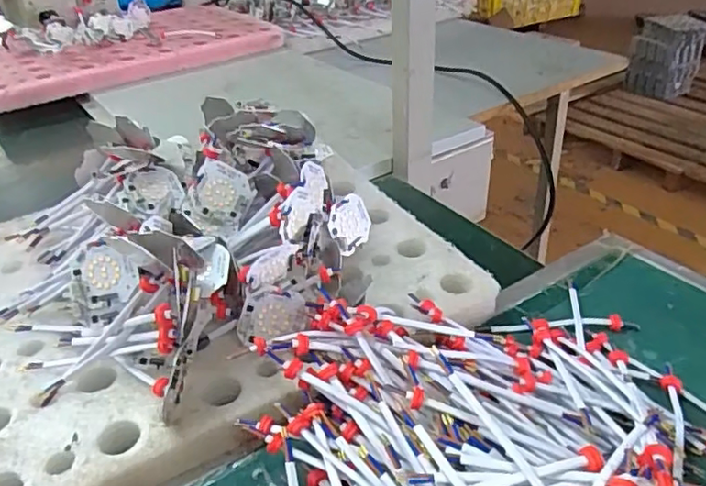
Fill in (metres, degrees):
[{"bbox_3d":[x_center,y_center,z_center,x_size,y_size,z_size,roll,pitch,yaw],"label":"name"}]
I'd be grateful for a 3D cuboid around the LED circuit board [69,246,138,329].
[{"bbox_3d":[-0.179,0.031,0.419,0.048,0.057,0.006,3,6,6],"label":"LED circuit board"}]

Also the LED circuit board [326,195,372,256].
[{"bbox_3d":[-0.002,-0.016,0.514,0.006,0.047,0.047,7,35,47],"label":"LED circuit board"}]

